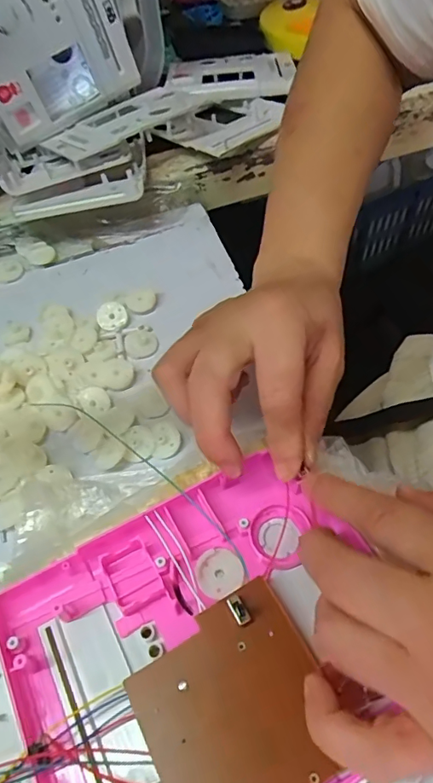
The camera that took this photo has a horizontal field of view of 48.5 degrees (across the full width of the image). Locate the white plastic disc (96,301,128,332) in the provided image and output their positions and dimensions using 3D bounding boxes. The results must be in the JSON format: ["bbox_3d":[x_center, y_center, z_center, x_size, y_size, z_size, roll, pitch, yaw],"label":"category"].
[{"bbox_3d":[-0.078,-0.056,0.362,0.022,0.009,0.022,-2,56,3],"label":"white plastic disc"}]

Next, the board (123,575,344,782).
[{"bbox_3d":[0.008,0.125,0.192,0.071,0.005,0.072,-26,59,-16],"label":"board"}]

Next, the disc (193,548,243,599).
[{"bbox_3d":[0.001,0.087,0.231,0.022,0.004,0.022,-2,56,3],"label":"disc"}]

